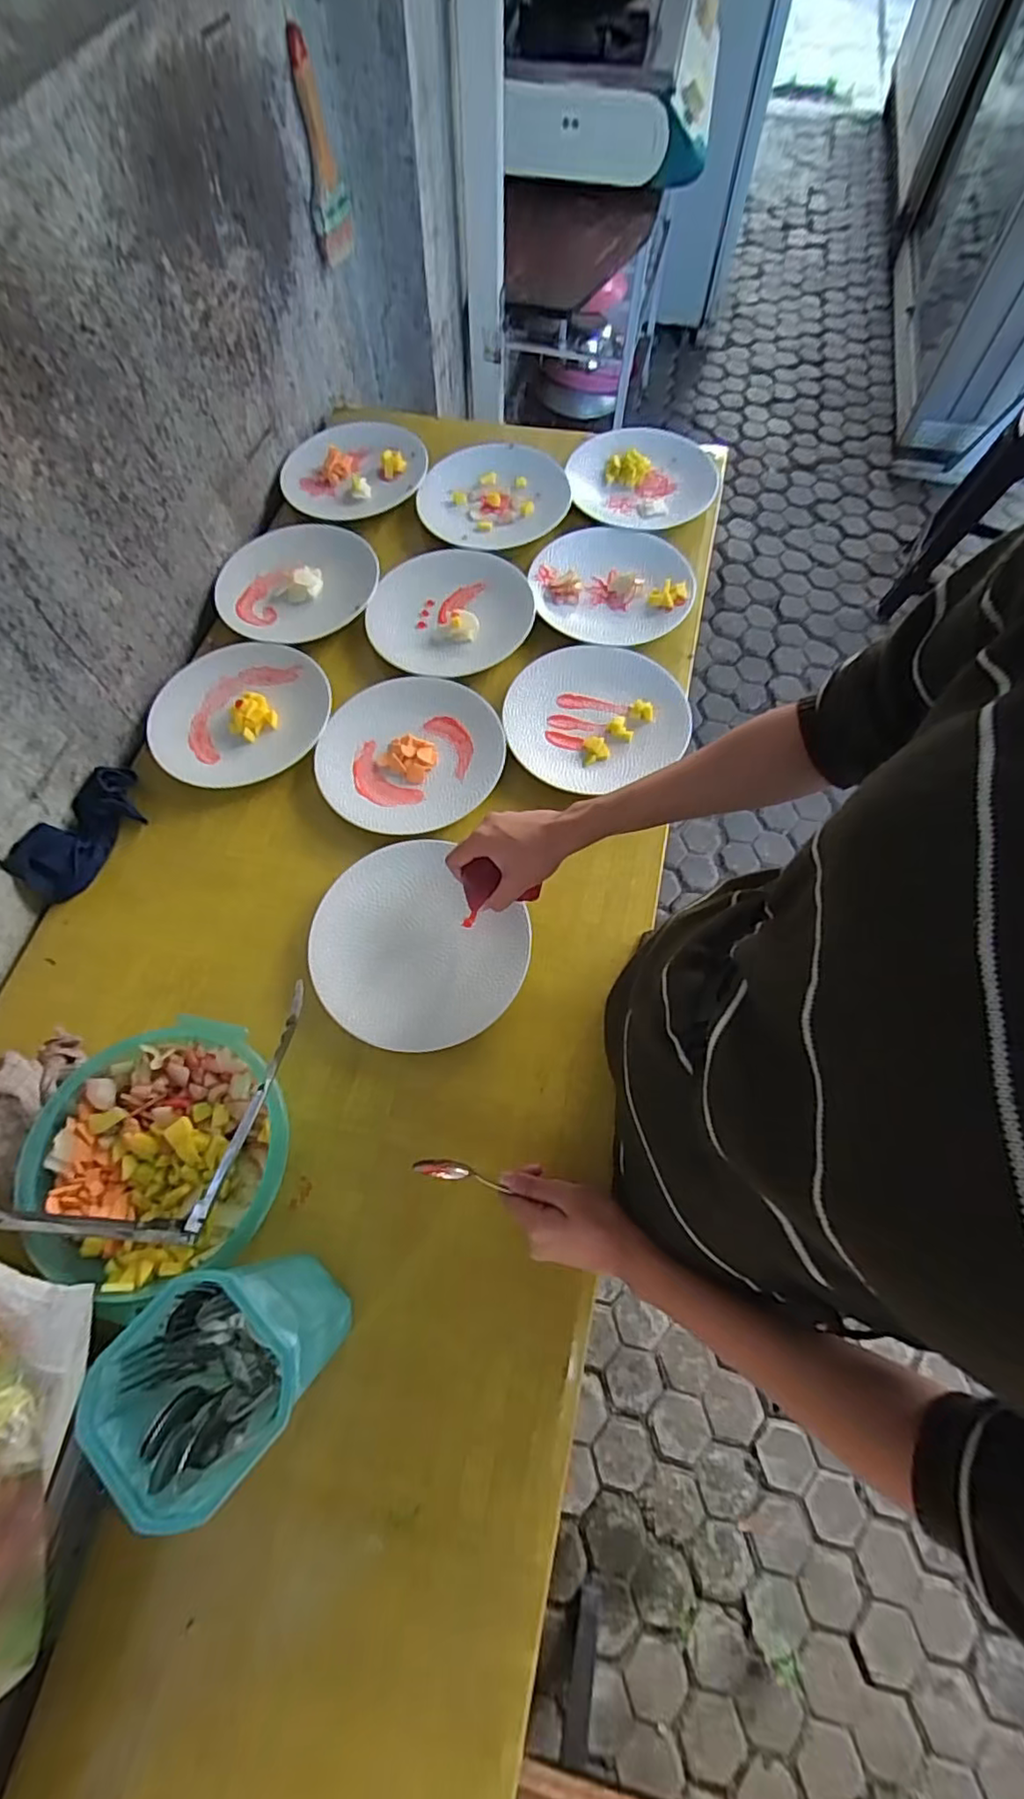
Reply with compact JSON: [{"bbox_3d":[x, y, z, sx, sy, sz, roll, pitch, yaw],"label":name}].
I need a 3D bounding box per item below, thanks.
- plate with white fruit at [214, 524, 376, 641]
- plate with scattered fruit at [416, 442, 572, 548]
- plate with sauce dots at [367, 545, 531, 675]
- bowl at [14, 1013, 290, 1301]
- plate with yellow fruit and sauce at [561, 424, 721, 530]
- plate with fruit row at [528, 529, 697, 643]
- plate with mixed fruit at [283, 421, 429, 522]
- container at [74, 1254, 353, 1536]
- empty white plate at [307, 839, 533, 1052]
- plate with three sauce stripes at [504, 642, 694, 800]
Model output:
[{"bbox_3d":[-0.268,-0.396,0.779,0.200,0.031,0.187,-1,67,1],"label":"plate with white fruit"},{"bbox_3d":[-0.020,-0.536,0.813,0.194,0.019,0.176,-37,71,-13],"label":"plate with scattered fruit"},{"bbox_3d":[-0.072,-0.352,0.742,0.175,0.014,0.200,39,74,16],"label":"plate with sauce dots"},{"bbox_3d":[-0.275,0.203,0.496,0.188,0.069,0.178,-1,67,1],"label":"bowl"},{"bbox_3d":[0.178,-0.571,0.831,0.202,0.028,0.170,-4,67,0],"label":"plate with yellow fruit and sauce"},{"bbox_3d":[0.125,-0.388,0.762,0.197,0.031,0.190,-1,67,1],"label":"plate with fruit row"},{"bbox_3d":[-0.220,-0.602,0.856,0.196,0.023,0.187,-1,67,1],"label":"plate with mixed fruit"},{"bbox_3d":[-0.175,0.295,0.403,0.094,0.163,0.098,0,67,0],"label":"container"},{"bbox_3d":[-0.093,0.045,0.579,0.195,0.024,0.180,-1,67,1],"label":"empty white plate"},{"bbox_3d":[0.093,-0.205,0.682,0.201,0.021,0.180,-27,69,-9],"label":"plate with three sauce stripes"}]

